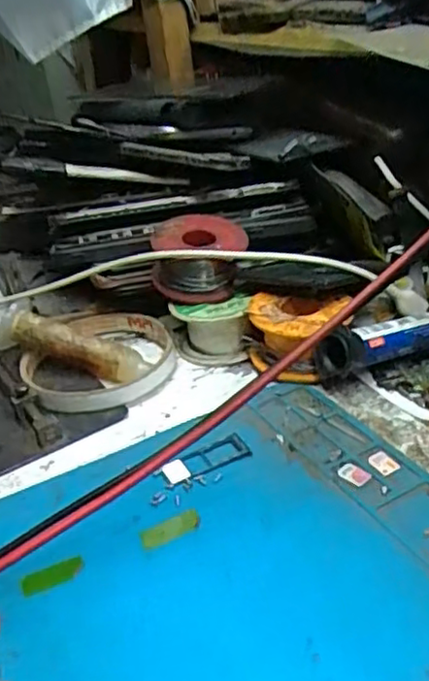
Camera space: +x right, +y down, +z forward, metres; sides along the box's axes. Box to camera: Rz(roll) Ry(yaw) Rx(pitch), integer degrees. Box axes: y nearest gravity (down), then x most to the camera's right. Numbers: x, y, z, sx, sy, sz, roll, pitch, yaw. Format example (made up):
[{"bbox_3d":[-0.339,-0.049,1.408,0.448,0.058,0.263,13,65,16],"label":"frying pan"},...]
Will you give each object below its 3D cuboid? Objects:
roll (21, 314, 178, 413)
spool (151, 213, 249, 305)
[{"bbox_3d":[-0.063,0.009,0.364,0.080,0.016,0.085,-5,30,3],"label":"roll"},{"bbox_3d":[-0.009,-0.048,0.375,0.052,0.032,0.051,-5,30,3],"label":"spool"}]

